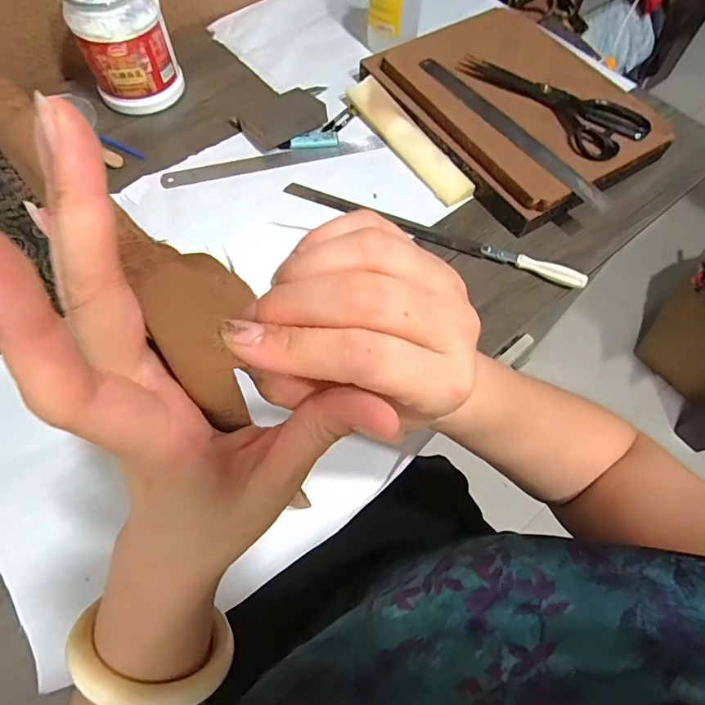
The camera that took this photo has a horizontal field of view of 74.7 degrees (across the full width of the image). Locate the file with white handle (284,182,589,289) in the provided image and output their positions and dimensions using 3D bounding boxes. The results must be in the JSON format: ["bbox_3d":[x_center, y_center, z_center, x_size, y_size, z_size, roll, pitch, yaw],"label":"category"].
[{"bbox_3d":[0.090,-0.143,0.546,0.365,0.014,0.026,21,65,8],"label":"file with white handle"}]

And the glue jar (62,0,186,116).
[{"bbox_3d":[-0.295,-0.406,0.599,0.108,0.127,0.109,-22,67,-12],"label":"glue jar"}]

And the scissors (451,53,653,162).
[{"bbox_3d":[0.252,-0.332,0.587,0.097,0.019,0.246,-41,72,-19],"label":"scissors"}]

